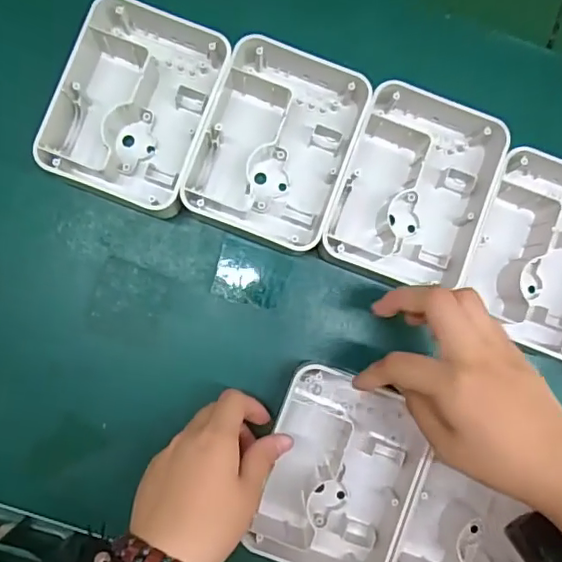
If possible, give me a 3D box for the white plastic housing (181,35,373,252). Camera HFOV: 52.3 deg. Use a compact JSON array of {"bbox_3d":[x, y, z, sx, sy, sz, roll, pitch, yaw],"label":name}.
[{"bbox_3d":[-0.004,-0.095,0.399,0.100,0.038,0.132,20,86,-1],"label":"white plastic housing"}]

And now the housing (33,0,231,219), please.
[{"bbox_3d":[-0.097,-0.123,0.400,0.098,0.047,0.137,20,86,-1],"label":"housing"}]

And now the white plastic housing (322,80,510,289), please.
[{"bbox_3d":[0.092,-0.066,0.400,0.099,0.034,0.134,19,86,-1],"label":"white plastic housing"}]

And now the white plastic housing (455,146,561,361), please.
[{"bbox_3d":[0.181,-0.024,0.404,0.096,0.037,0.138,20,86,-1],"label":"white plastic housing"}]

